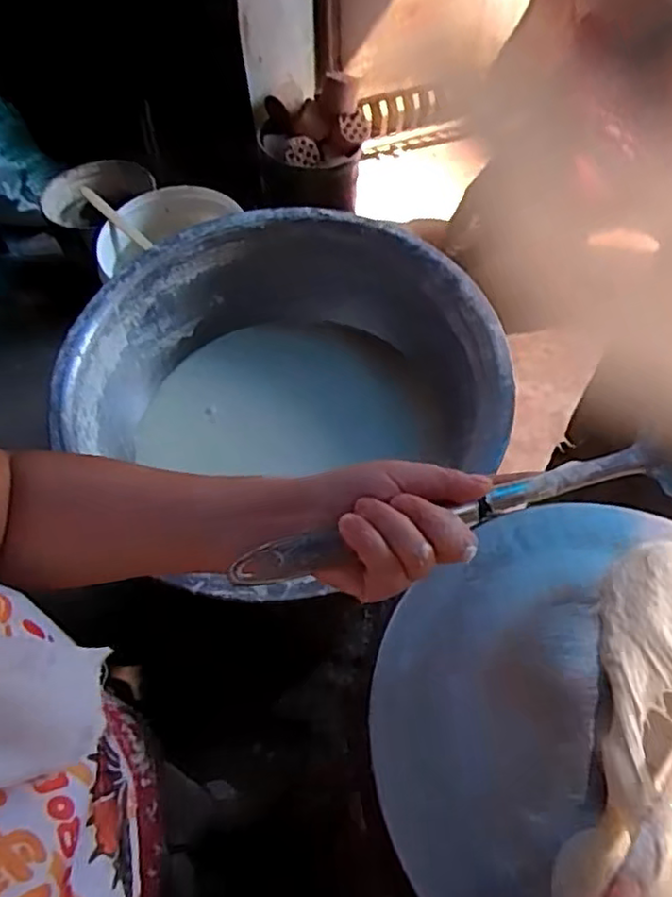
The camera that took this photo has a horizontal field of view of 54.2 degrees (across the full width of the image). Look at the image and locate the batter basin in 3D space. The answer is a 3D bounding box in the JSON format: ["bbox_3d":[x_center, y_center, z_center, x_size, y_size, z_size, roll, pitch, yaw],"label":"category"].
[{"bbox_3d":[-0.063,-0.082,0.897,0.496,0.197,0.494,-1,57,2],"label":"batter basin"}]

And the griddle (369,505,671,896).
[{"bbox_3d":[0.214,0.199,0.487,0.359,0.038,0.345,-1,57,2],"label":"griddle"}]

